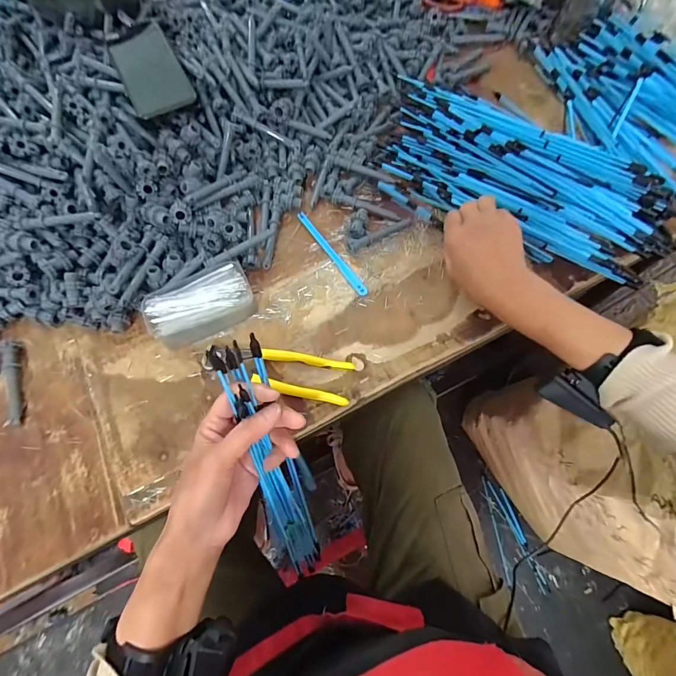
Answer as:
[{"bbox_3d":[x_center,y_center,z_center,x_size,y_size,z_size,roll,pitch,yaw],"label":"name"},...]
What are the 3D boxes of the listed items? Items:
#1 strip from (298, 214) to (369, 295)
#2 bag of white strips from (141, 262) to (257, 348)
[{"bbox_3d":[-0.009,-0.107,0.469,0.014,0.004,0.140,-35,72,-12],"label":"strip"},{"bbox_3d":[-0.156,-0.035,0.427,0.117,0.036,0.074,-27,71,-10],"label":"bag of white strips"}]

